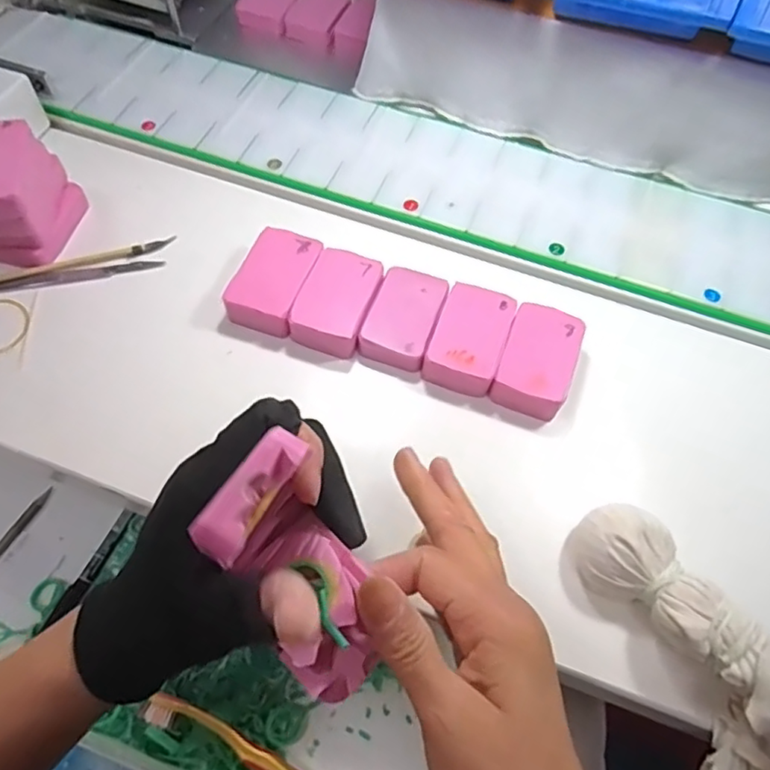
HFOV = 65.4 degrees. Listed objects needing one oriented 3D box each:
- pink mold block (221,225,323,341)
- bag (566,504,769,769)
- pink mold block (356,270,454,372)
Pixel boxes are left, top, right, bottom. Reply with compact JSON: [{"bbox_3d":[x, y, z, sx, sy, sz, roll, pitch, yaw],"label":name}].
[{"bbox_3d":[-0.075,-0.069,0.411,0.046,0.025,0.073,16,60,6],"label":"pink mold block"},{"bbox_3d":[0.164,0.129,0.300,0.061,0.052,0.163,-25,64,-16],"label":"bag"},{"bbox_3d":[0.013,-0.045,0.404,0.044,0.021,0.071,19,61,8],"label":"pink mold block"}]

